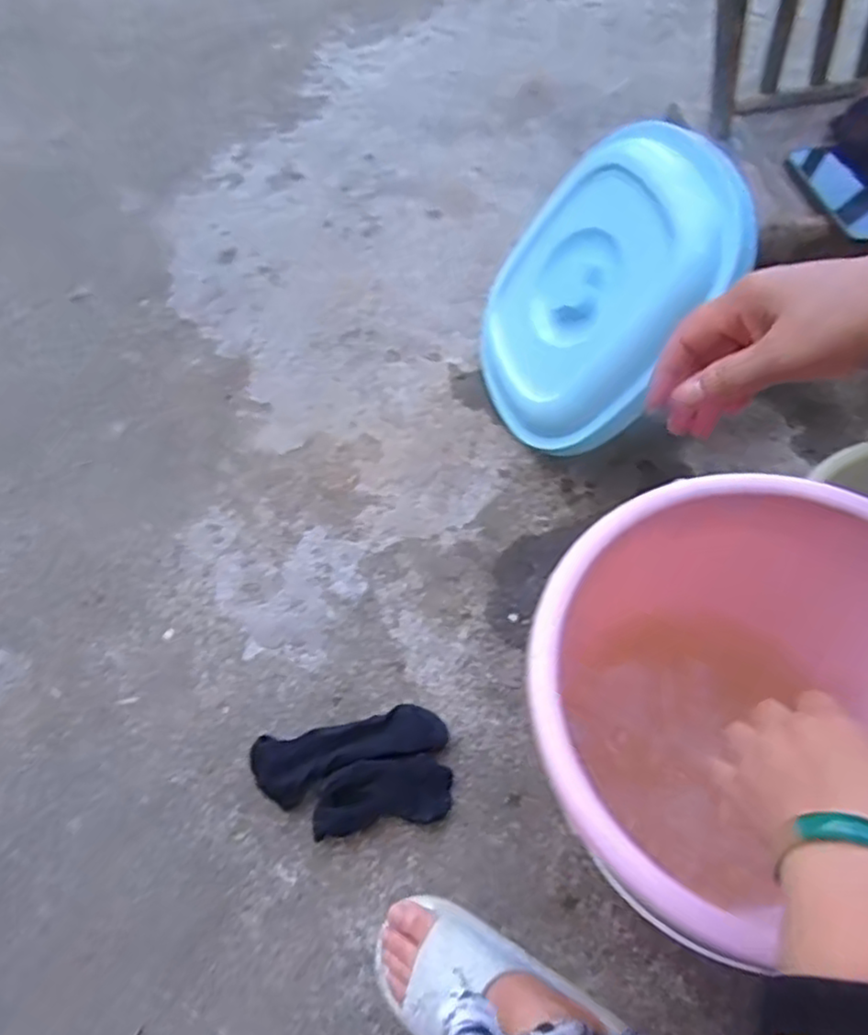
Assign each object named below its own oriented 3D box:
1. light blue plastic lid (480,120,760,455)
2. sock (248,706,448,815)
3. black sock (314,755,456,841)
[{"bbox_3d":[0.183,-0.257,0.804,0.047,0.355,0.243,-10,56,-51],"label":"light blue plastic lid"},{"bbox_3d":[-0.088,0.242,0.715,0.198,0.047,0.065,-12,61,-6],"label":"sock"},{"bbox_3d":[-0.051,0.278,0.693,0.135,0.047,0.061,-6,60,-2],"label":"black sock"}]

